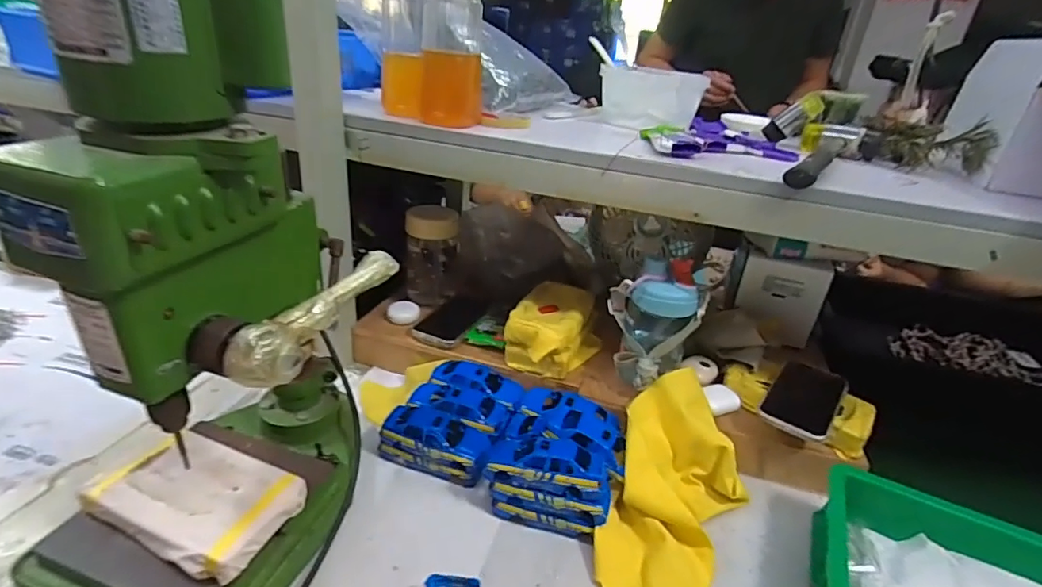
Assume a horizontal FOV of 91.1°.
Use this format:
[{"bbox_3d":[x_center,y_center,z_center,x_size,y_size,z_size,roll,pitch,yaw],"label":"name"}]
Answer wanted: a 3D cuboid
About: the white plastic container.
[{"bbox_3d":[0.188,-0.295,0.768,0.140,0.075,0.081,24,32,31],"label":"white plastic container"}]

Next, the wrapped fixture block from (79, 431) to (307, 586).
[{"bbox_3d":[-0.305,0.188,0.477,0.172,0.033,0.104,15,29,16],"label":"wrapped fixture block"}]

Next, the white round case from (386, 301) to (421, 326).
[{"bbox_3d":[-0.182,0.031,0.796,0.049,0.026,0.040,-1,28,-13],"label":"white round case"}]

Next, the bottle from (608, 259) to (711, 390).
[{"bbox_3d":[0.174,0.043,0.677,0.092,0.174,0.092,5,27,-2],"label":"bottle"}]

